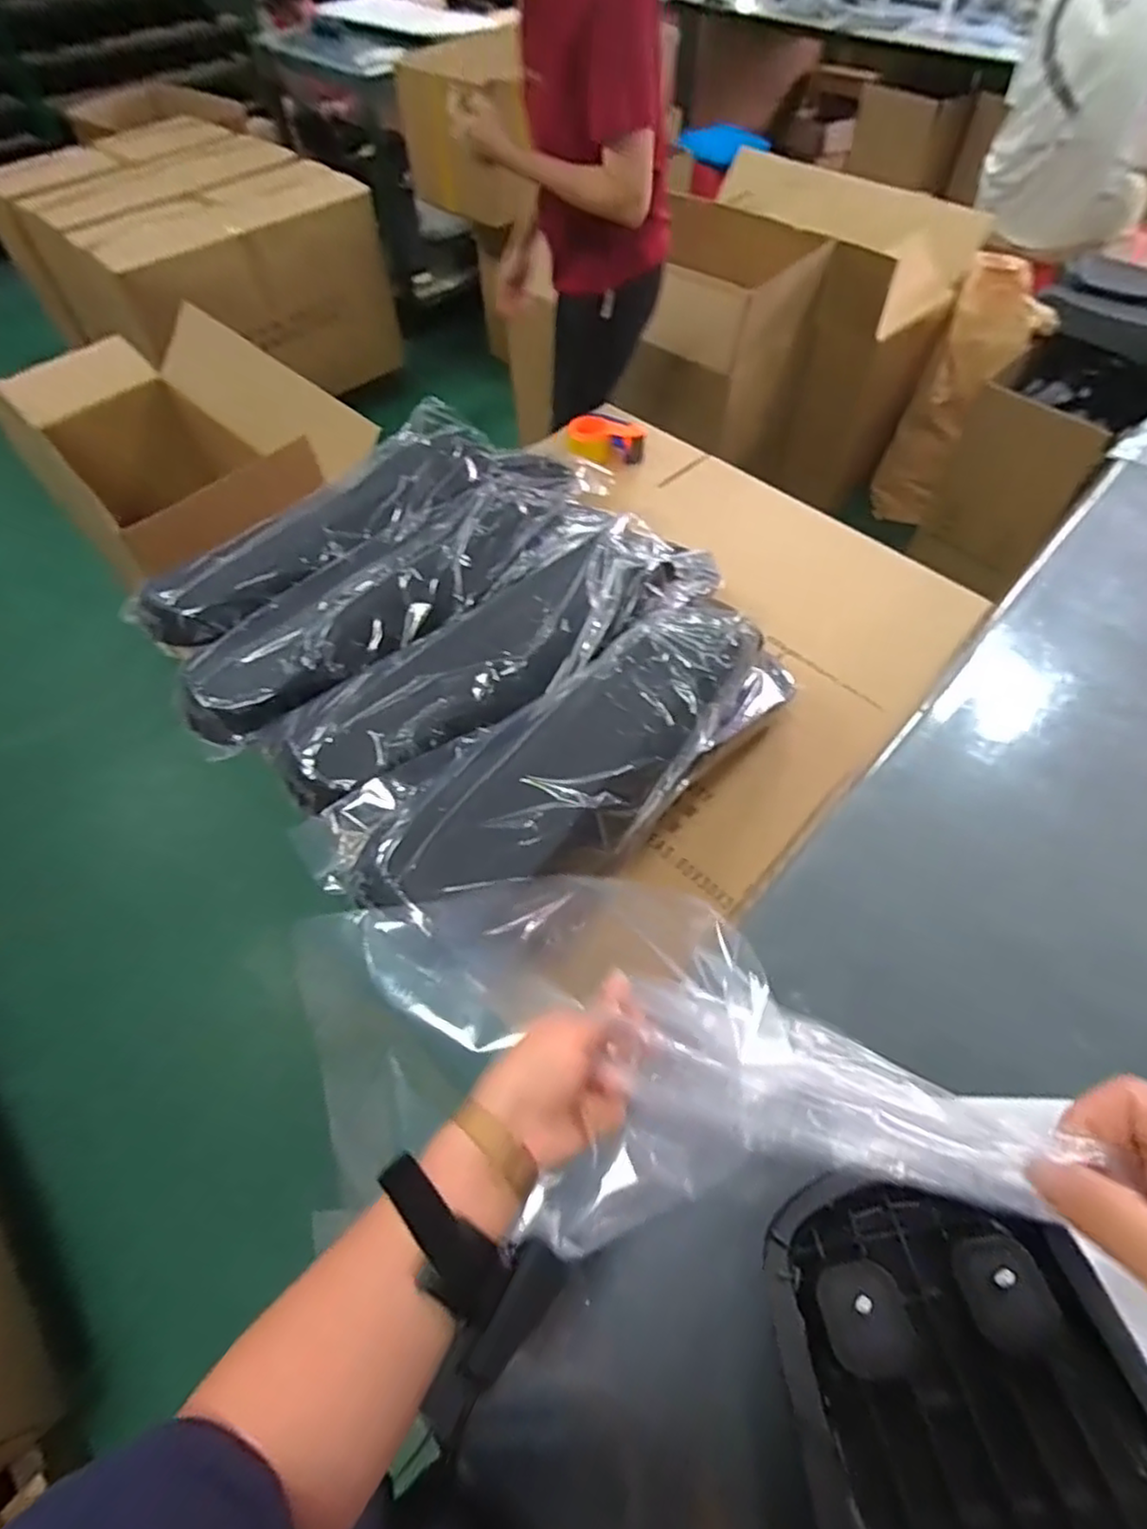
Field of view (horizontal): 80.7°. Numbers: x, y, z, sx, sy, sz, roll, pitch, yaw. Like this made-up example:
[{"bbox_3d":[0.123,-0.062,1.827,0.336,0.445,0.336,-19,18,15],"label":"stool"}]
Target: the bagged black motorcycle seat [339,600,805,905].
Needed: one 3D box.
[{"bbox_3d":[0.027,-0.017,0.815,0.193,0.135,0.616,39,66,24],"label":"bagged black motorcycle seat"}]

